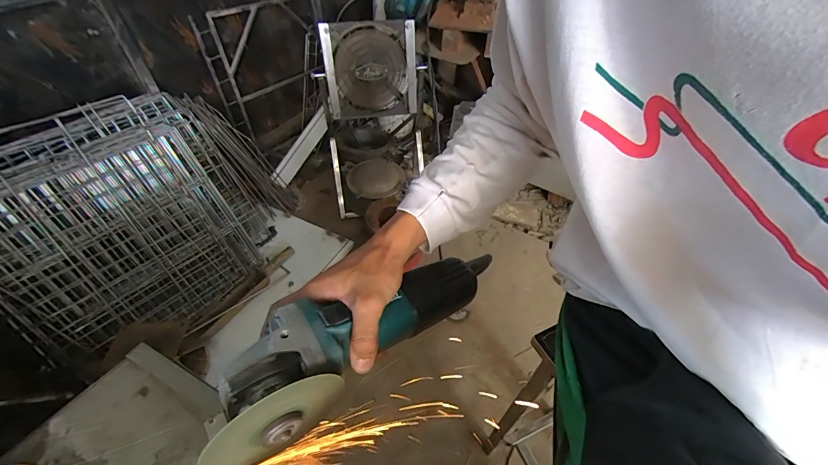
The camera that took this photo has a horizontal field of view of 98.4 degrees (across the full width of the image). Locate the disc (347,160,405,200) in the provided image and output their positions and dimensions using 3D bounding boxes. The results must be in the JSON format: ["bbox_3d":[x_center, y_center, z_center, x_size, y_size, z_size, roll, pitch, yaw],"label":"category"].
[{"bbox_3d":[-0.152,-0.219,1.411,0.210,0.034,0.235,-24,53,-21],"label":"disc"}]

